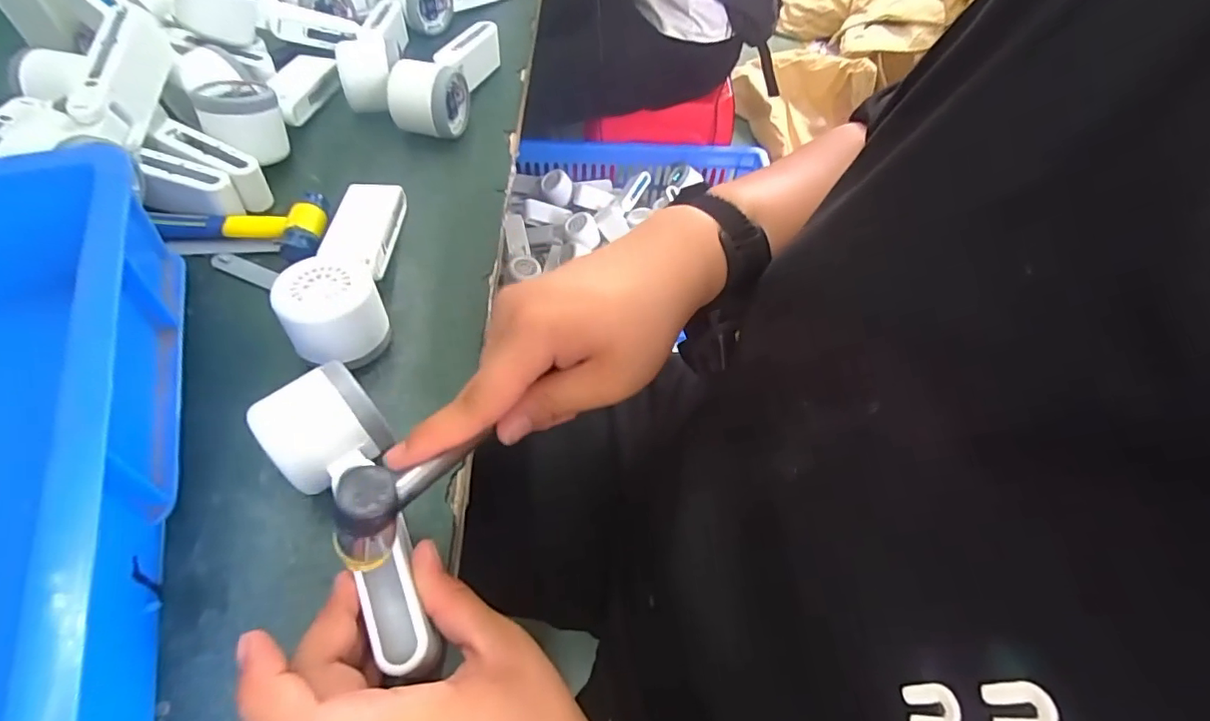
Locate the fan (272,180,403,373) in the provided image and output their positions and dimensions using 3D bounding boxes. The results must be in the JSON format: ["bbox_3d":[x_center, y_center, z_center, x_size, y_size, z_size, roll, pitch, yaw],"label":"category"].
[{"bbox_3d":[-0.172,-0.073,0.375,0.054,0.041,0.166,-1,55,-4],"label":"fan"}]

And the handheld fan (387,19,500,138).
[{"bbox_3d":[-0.147,-0.275,0.519,0.055,0.049,0.155,11,55,4],"label":"handheld fan"}]

